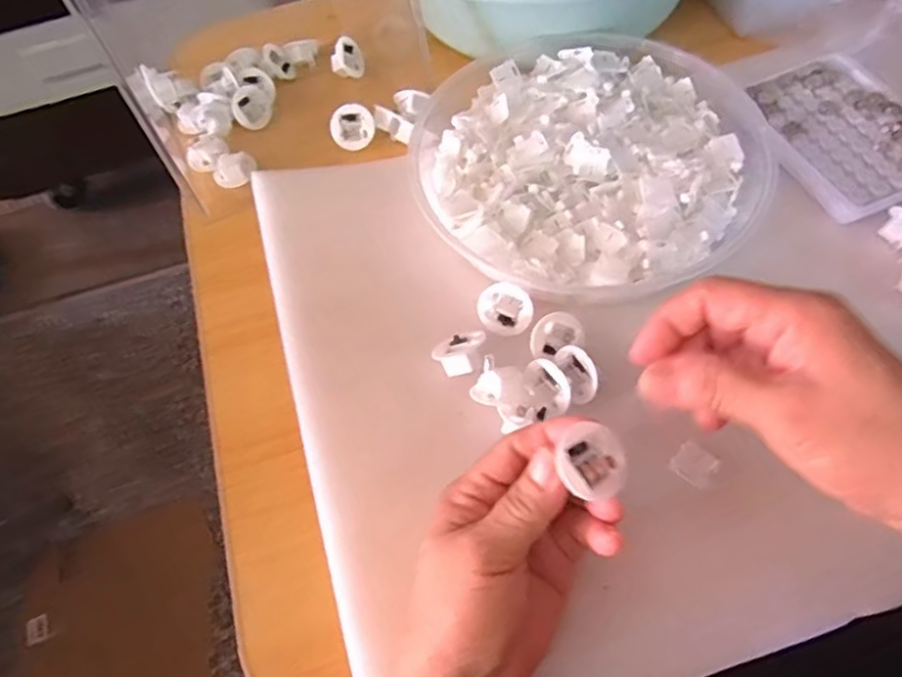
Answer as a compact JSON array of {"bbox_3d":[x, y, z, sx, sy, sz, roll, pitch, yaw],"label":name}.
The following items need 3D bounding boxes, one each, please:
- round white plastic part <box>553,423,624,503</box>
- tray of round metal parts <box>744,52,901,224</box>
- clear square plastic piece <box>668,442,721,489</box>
[{"bbox_3d":[0.059,0.053,0.275,0.030,0.016,0.030,6,73,-19],"label":"round white plastic part"},{"bbox_3d":[0.264,-0.141,0.421,0.099,0.012,0.132,-22,62,-8],"label":"tray of round metal parts"},{"bbox_3d":[0.130,0.067,0.333,0.021,0.004,0.019,37,70,21],"label":"clear square plastic piece"}]

